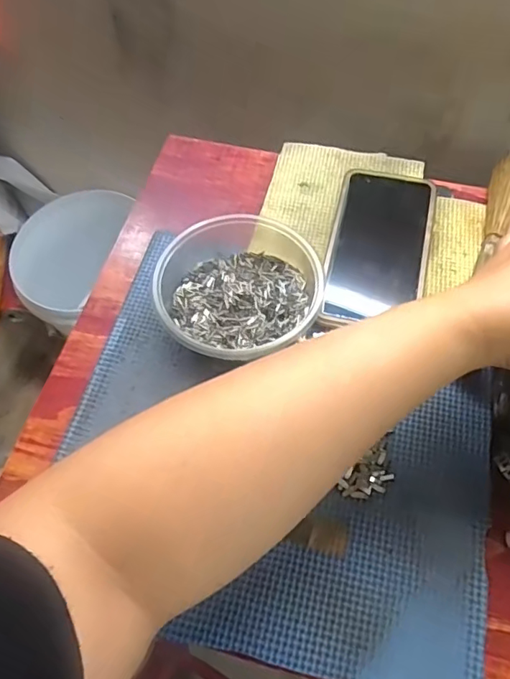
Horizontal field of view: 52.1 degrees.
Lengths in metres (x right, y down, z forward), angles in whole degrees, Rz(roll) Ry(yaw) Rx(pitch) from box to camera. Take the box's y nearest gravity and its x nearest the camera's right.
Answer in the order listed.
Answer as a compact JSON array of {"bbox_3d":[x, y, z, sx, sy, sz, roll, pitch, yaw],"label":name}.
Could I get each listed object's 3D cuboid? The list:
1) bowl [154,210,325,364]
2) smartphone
[{"bbox_3d":[-0.013,-0.047,0.382,0.111,0.050,0.139,-5,61,-2],"label":"bowl"},{"bbox_3d":[0.097,-0.074,0.404,0.075,0.009,0.156,12,62,7],"label":"smartphone"}]

